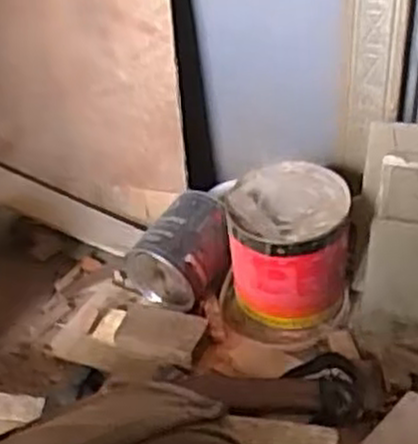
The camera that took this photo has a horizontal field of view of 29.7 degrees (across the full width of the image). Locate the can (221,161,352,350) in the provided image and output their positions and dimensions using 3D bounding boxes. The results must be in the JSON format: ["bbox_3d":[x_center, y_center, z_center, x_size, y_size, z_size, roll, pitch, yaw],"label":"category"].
[{"bbox_3d":[0.100,0.032,1.004,0.162,0.140,0.181,1,39,6],"label":"can"}]

